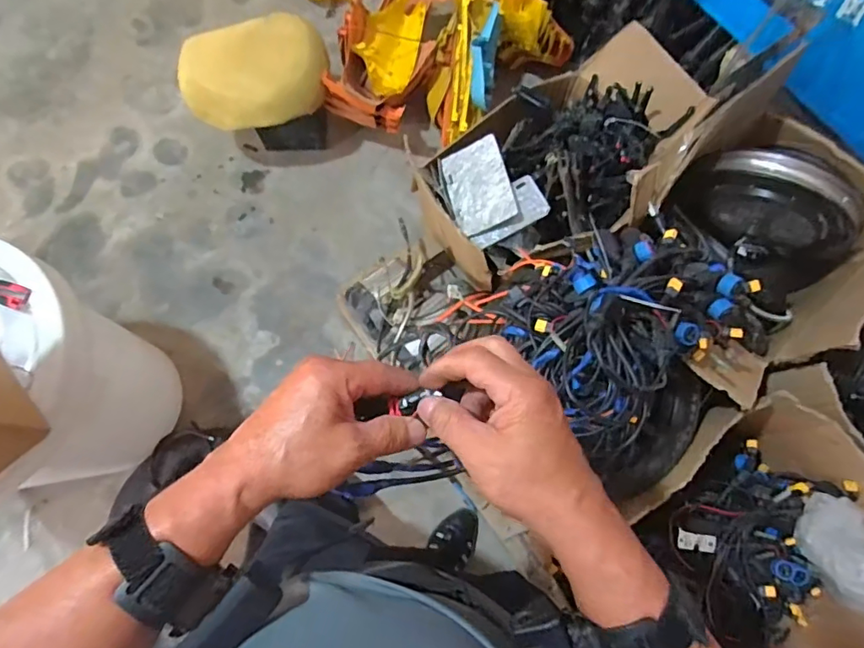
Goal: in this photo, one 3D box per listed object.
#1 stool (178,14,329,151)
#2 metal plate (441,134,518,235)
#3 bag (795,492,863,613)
[{"bbox_3d":[-0.427,-0.574,1.329,0.346,0.324,0.202,-5,75,0],"label":"stool"},{"bbox_3d":[0.092,-0.273,1.024,0.118,0.011,0.191,-20,69,18],"label":"metal plate"},{"bbox_3d":[0.656,0.362,0.827,0.107,0.116,0.166,5,75,3],"label":"bag"}]

